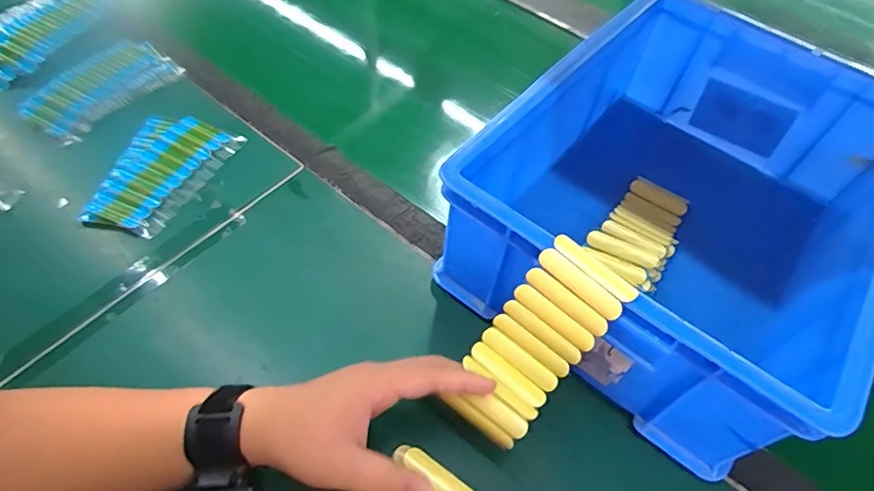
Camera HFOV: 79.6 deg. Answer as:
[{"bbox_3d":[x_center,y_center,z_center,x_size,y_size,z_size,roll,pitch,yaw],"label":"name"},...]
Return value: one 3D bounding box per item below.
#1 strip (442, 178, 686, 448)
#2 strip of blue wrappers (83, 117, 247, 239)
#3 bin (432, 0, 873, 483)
[{"bbox_3d":[0.144,0.018,0.451,0.068,0.118,0.353,36,41,19],"label":"strip"},{"bbox_3d":[-0.296,-0.078,0.559,0.103,0.013,0.157,21,56,10],"label":"strip of blue wrappers"},{"bbox_3d":[0.230,-0.046,0.492,0.293,0.158,0.400,36,60,19],"label":"bin"}]

